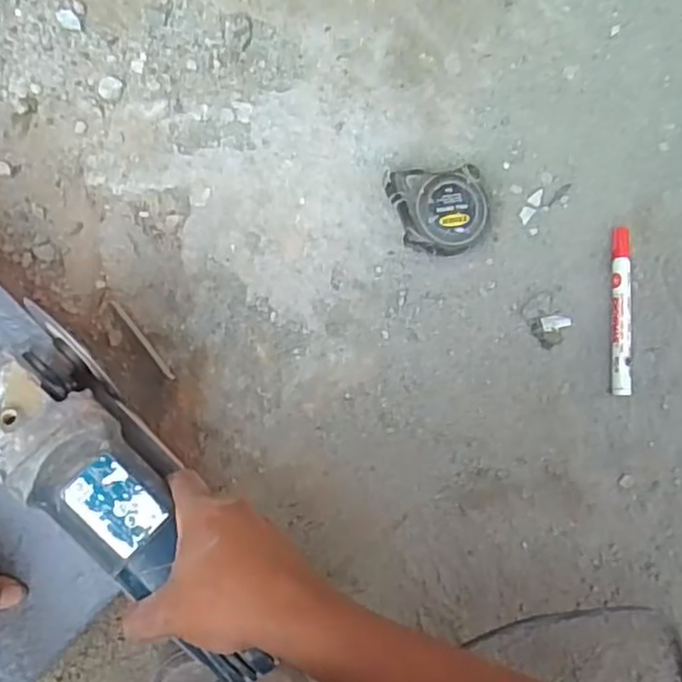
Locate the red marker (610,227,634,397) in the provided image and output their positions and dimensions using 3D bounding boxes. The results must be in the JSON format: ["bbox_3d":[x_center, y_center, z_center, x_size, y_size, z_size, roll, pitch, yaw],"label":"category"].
[{"bbox_3d":[0.245,-0.027,0.598,0.018,0.016,0.147,3,83,-4],"label":"red marker"}]

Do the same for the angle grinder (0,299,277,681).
[{"bbox_3d":[-0.147,0.102,0.445,0.072,0.086,0.276,-34,80,-8],"label":"angle grinder"}]

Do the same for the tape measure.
[{"bbox_3d":[0.080,-0.106,0.574,0.081,0.039,0.071,-9,88,-8],"label":"tape measure"}]

